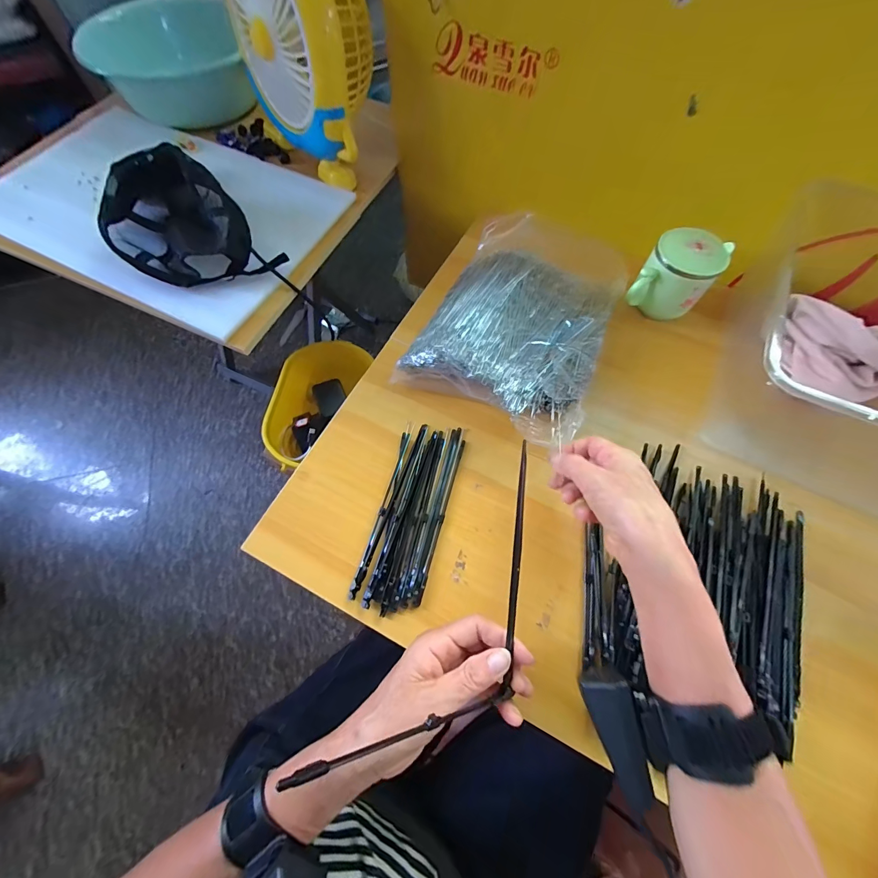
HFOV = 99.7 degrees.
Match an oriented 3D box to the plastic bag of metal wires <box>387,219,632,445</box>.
[{"bbox_3d":[0.106,-0.144,0.447,0.198,0.062,0.276,28,69,12],"label":"plastic bag of metal wires"}]

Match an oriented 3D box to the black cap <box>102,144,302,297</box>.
[{"bbox_3d":[-0.344,-0.279,0.499,0.162,0.083,0.244,-40,72,-16],"label":"black cap"}]

